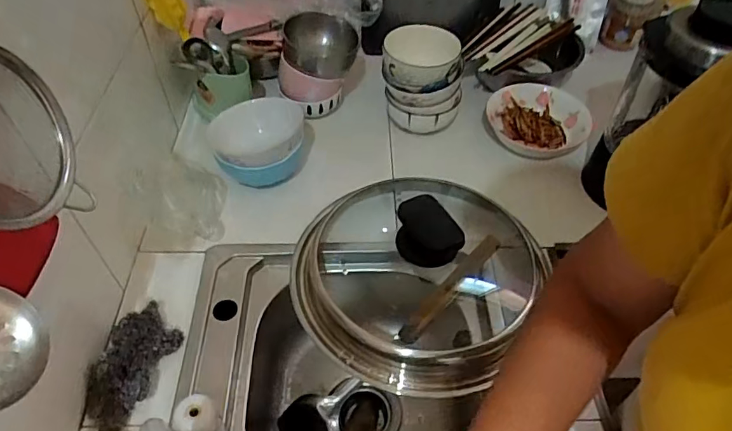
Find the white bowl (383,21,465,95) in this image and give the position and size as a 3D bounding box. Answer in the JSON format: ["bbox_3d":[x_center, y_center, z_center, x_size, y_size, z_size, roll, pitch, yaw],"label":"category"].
[{"bbox_3d":[0.090,-0.250,0.800,0.123,0.052,0.118,4,49,2],"label":"white bowl"}]

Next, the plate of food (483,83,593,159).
[{"bbox_3d":[0.297,-0.158,0.864,0.161,0.040,0.148,-3,54,4],"label":"plate of food"}]

